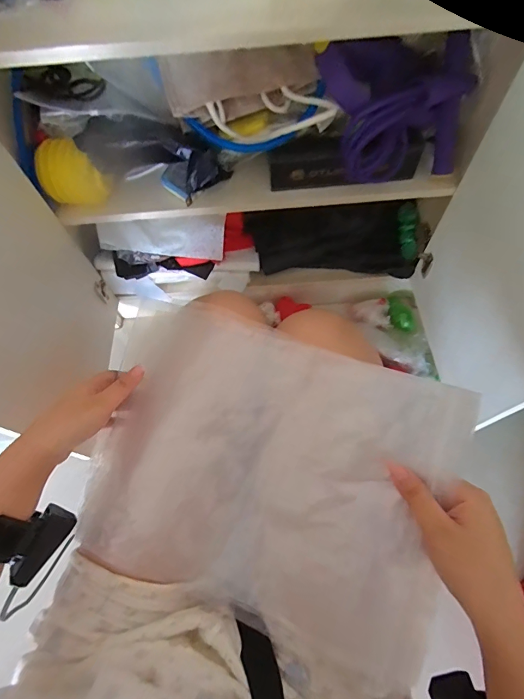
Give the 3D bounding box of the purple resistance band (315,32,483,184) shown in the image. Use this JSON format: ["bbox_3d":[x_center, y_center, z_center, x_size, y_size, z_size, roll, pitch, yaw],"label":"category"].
[{"bbox_3d":[0.203,-0.349,0.594,0.219,0.141,0.130,-18,66,-6],"label":"purple resistance band"}]

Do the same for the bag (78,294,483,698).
[{"bbox_3d":[-0.012,0.108,0.375,0.357,0.038,0.257,16,83,18],"label":"bag"}]

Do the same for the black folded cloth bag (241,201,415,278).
[{"bbox_3d":[0.146,-0.230,0.853,0.348,0.152,0.045,-4,37,-3],"label":"black folded cloth bag"}]

